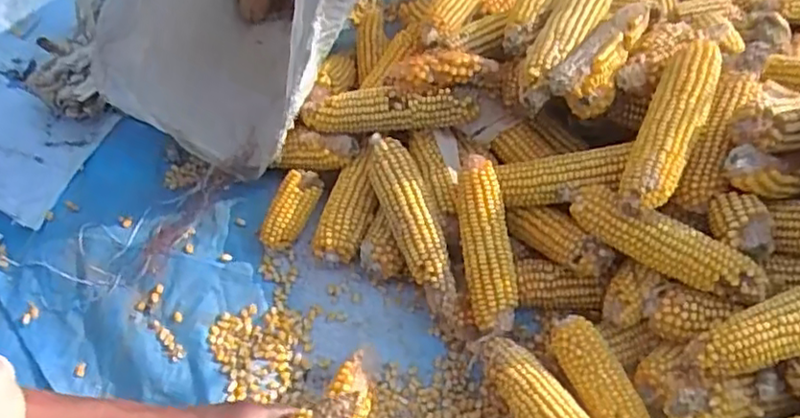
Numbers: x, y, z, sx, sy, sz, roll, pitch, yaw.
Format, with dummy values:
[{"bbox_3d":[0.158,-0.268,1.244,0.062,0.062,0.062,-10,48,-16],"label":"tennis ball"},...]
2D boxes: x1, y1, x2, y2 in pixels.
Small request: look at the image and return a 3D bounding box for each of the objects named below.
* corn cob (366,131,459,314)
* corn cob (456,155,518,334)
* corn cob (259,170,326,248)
[{"bbox_3d":[0.014,0.006,0.622,0.047,0.042,0.176,-18,60,-12],"label":"corn cob"},{"bbox_3d":[0.080,0.031,0.601,0.045,0.036,0.152,-7,86,-5],"label":"corn cob"},{"bbox_3d":[-0.110,-0.002,0.673,0.035,0.029,0.087,24,75,14],"label":"corn cob"}]

